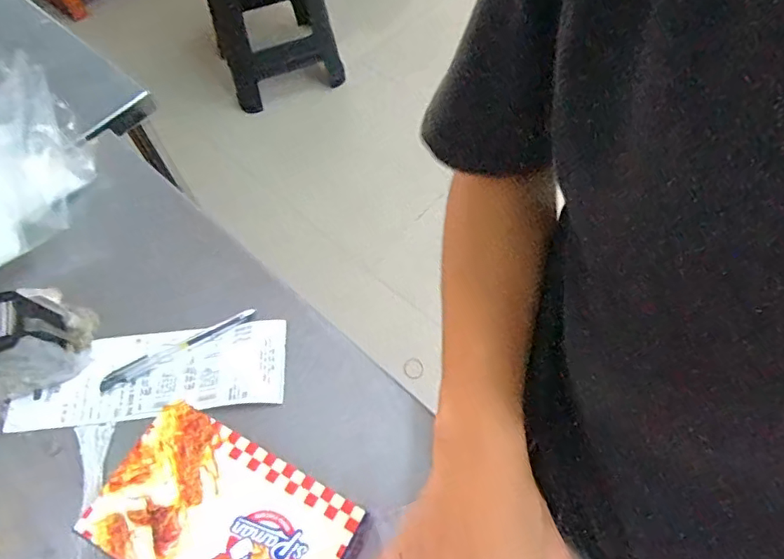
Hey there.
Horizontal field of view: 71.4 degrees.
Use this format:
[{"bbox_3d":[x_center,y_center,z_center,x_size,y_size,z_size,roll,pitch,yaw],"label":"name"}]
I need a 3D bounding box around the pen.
[{"bbox_3d":[-0.196,0.061,0.498,0.145,0.006,0.016,-28,64,-12],"label":"pen"}]

